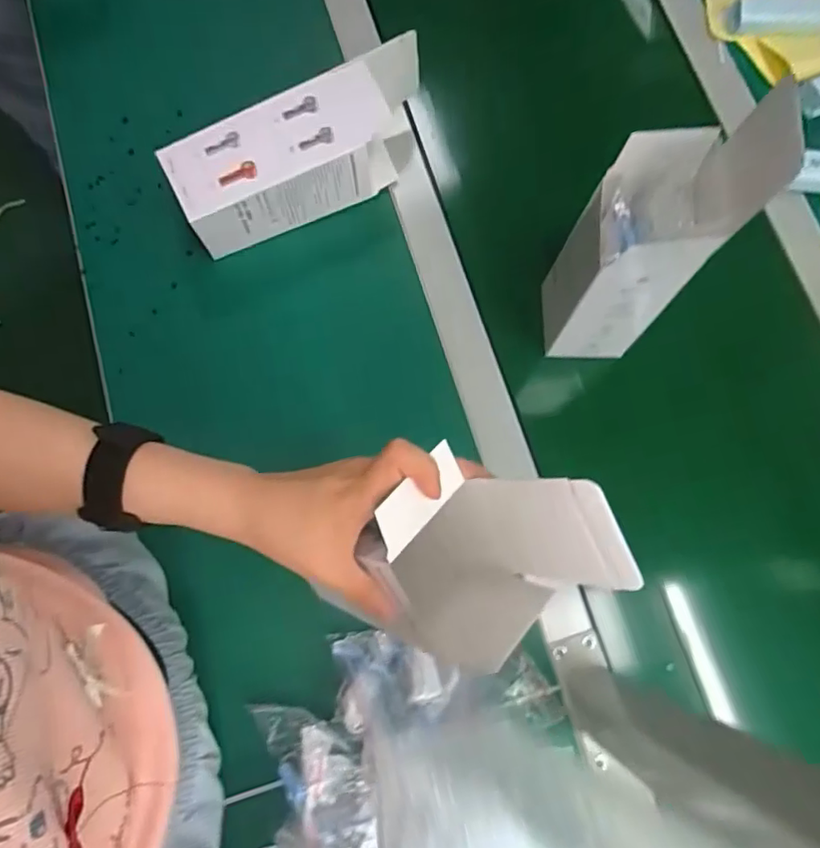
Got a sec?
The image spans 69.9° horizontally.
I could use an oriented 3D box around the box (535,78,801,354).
[{"bbox_3d":[0.162,-0.125,0.441,0.084,0.232,0.090,7,77,2],"label":"box"}]

